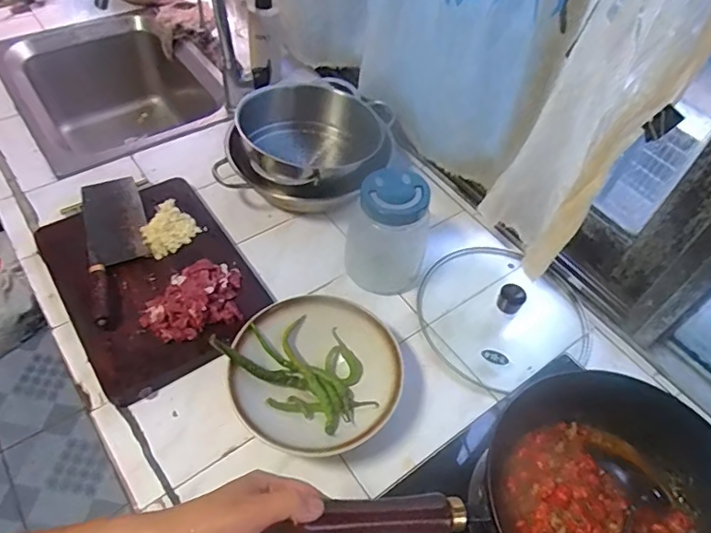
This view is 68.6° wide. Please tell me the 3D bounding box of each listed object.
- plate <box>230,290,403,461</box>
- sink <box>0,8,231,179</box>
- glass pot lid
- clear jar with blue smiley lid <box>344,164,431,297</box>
[{"bbox_3d":[-0.048,0.138,0.676,0.206,0.057,0.204,3,52,-4],"label":"plate"},{"bbox_3d":[-0.492,-0.333,1.151,0.408,0.230,0.457,-25,58,-23],"label":"sink"},{"bbox_3d":[0.226,0.062,0.783,0.246,0.061,0.241,3,52,-4],"label":"glass pot lid"},{"bbox_3d":[0.050,-0.048,0.770,0.112,0.167,0.094,1,52,-5],"label":"clear jar with blue smiley lid"}]

